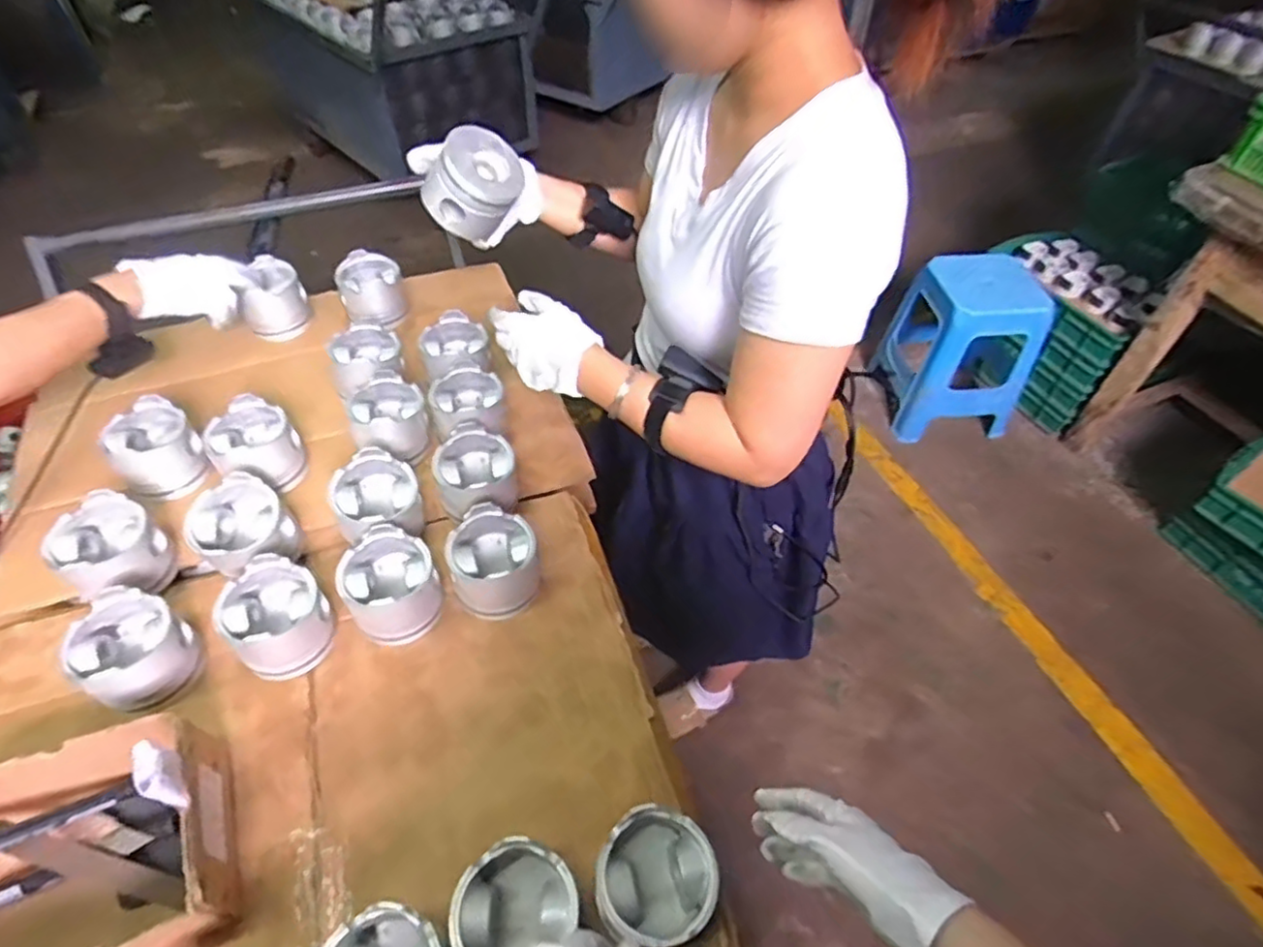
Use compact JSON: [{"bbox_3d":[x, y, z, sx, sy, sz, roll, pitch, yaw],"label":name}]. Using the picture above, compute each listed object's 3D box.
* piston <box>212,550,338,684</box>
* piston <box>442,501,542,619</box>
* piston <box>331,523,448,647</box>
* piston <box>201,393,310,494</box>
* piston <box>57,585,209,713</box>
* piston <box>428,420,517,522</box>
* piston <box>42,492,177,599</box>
[{"bbox_3d":[-0.359,0.143,0.671,0.091,0.081,0.099,0,50,0],"label":"piston"},{"bbox_3d":[-0.152,0.095,0.729,0.092,0.087,0.097,0,50,0],"label":"piston"},{"bbox_3d":[-0.253,0.117,0.697,0.092,0.079,0.091,0,50,0],"label":"piston"},{"bbox_3d":[-0.448,-0.025,0.798,0.095,0.085,0.096,-33,57,-25],"label":"piston"},{"bbox_3d":[-0.481,0.167,0.635,0.098,0.078,0.091,23,53,18],"label":"piston"},{"bbox_3d":[-0.185,0.005,0.793,0.088,0.091,0.092,0,50,0],"label":"piston"},{"bbox_3d":[-0.552,0.083,0.707,0.091,0.082,0.093,0,50,0],"label":"piston"}]

